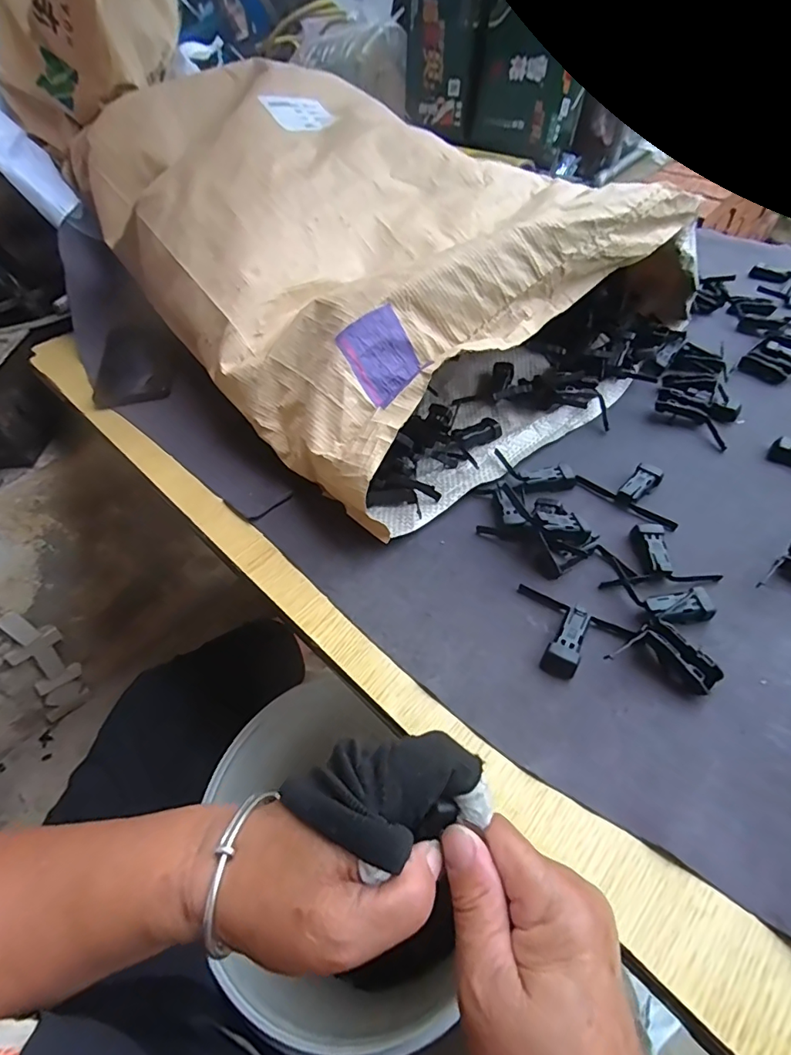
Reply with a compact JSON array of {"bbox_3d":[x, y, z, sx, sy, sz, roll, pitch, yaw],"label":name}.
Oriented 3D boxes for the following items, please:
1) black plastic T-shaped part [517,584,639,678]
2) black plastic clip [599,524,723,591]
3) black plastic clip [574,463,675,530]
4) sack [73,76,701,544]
[{"bbox_3d":[0.110,0.070,0.317,0.076,0.015,0.054,22,57,22],"label":"black plastic T-shaped part"},{"bbox_3d":[0.185,0.020,0.354,0.080,0.013,0.048,-6,51,1],"label":"black plastic clip"},{"bbox_3d":[0.200,-0.034,0.403,0.081,0.012,0.045,36,63,29],"label":"black plastic clip"},{"bbox_3d":[-0.046,-0.311,0.539,0.444,0.161,0.598,-36,59,-24],"label":"sack"}]

